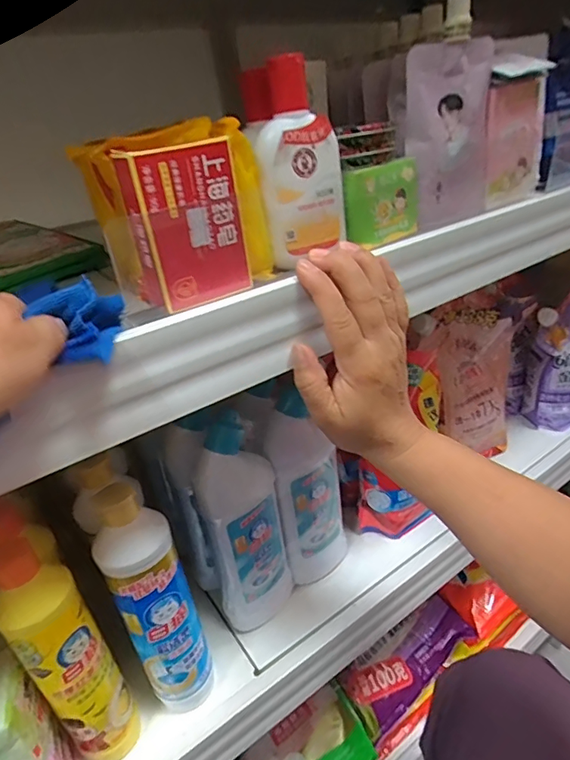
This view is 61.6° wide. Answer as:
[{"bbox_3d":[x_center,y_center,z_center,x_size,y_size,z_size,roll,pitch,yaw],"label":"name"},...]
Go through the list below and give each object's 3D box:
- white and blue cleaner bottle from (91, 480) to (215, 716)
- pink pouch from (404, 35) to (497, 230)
[{"bbox_3d":[-0.107,0.195,0.408,0.060,0.246,0.052,-20,31,-21],"label":"white and blue cleaner bottle"},{"bbox_3d":[0.135,-0.198,0.389,0.082,0.126,0.020,-23,33,-26],"label":"pink pouch"}]

